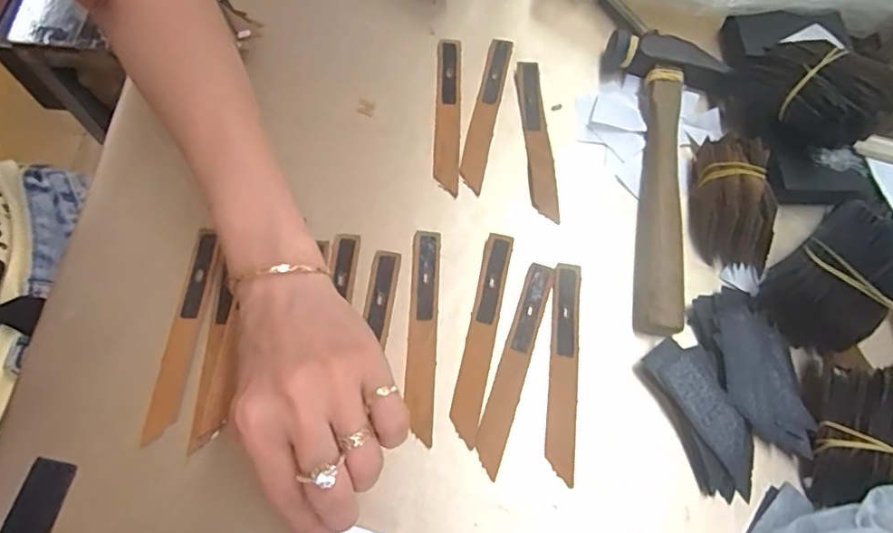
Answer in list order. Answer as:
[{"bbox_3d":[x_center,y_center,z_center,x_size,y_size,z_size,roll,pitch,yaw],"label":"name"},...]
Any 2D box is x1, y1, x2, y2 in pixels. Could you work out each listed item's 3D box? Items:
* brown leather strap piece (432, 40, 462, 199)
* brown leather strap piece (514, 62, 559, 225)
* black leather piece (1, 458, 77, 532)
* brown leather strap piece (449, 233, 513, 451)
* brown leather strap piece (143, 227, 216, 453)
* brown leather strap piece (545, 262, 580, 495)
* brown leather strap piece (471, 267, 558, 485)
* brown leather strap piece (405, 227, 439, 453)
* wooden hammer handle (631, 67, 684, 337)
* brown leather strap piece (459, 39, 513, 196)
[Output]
[{"bbox_3d":[0.001,-0.107,0.378,0.018,0.006,0.123,2,68,-1],"label":"brown leather strap piece"},{"bbox_3d":[0.061,-0.089,0.371,0.017,0.008,0.122,-3,69,-3],"label":"brown leather strap piece"},{"bbox_3d":[-0.213,0.132,0.274,0.024,0.004,0.064,12,69,3],"label":"black leather piece"},{"bbox_3d":[0.021,0.039,0.322,0.017,0.005,0.124,12,69,2],"label":"brown leather strap piece"},{"bbox_3d":[-0.153,0.038,0.314,0.018,0.004,0.119,6,68,1],"label":"brown leather strap piece"},{"bbox_3d":[0.069,0.058,0.316,0.017,0.004,0.123,7,68,1],"label":"brown leather strap piece"},{"bbox_3d":[0.040,0.056,0.315,0.017,0.004,0.124,19,69,5],"label":"brown leather strap piece"},{"bbox_3d":[-0.014,0.037,0.321,0.016,0.004,0.125,3,68,-1],"label":"brown leather strap piece"},{"bbox_3d":[0.137,-0.047,0.351,0.028,0.019,0.186,10,68,2],"label":"wooden hammer handle"},{"bbox_3d":[0.027,-0.108,0.380,0.016,0.005,0.125,13,69,1],"label":"brown leather strap piece"}]

